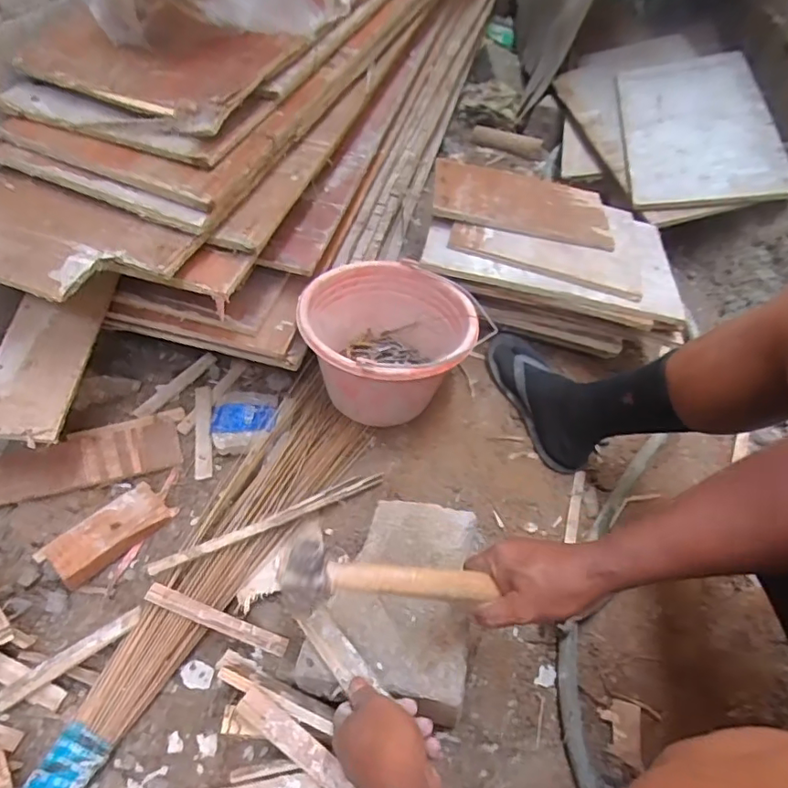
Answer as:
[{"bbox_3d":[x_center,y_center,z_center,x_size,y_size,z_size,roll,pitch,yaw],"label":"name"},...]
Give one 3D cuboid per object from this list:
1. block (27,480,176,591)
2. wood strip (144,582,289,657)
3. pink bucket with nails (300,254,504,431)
[{"bbox_3d":[-0.366,0.174,0.706,0.068,0.037,0.153,35,57,23],"label":"block"},{"bbox_3d":[-0.196,0.252,0.614,0.163,0.009,0.020,26,52,-5],"label":"wood strip"},{"bbox_3d":[-0.009,-0.064,0.836,0.243,0.179,0.232,1,50,-2],"label":"pink bucket with nails"}]

